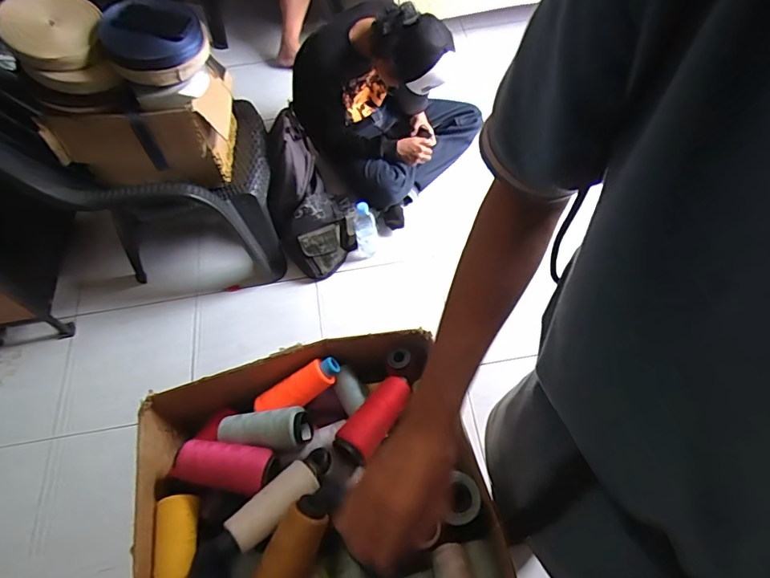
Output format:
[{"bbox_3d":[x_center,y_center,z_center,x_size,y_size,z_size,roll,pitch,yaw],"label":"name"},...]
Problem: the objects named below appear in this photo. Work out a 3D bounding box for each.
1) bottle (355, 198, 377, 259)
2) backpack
[{"bbox_3d":[-0.064,-0.191,1.509,0.073,0.220,0.060,-7,60,0],"label":"bottle"},{"bbox_3d":[-0.239,-0.301,1.515,0.249,0.335,0.413,-12,60,-3],"label":"backpack"}]

